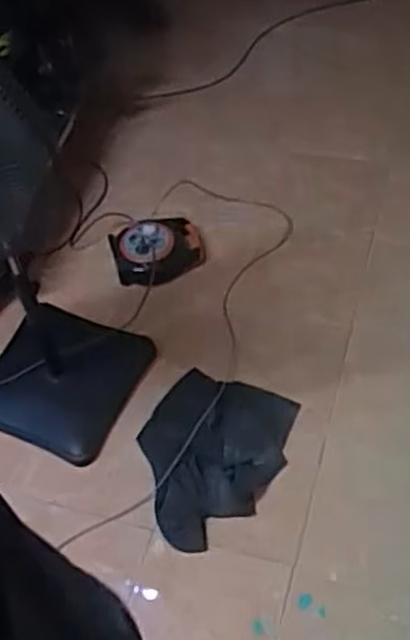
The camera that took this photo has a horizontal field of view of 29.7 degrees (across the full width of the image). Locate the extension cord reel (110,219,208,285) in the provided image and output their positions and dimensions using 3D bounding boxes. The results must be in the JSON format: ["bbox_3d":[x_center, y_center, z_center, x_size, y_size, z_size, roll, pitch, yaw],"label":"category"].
[{"bbox_3d":[-0.116,-0.175,1.942,0.229,0.090,0.163,-9,53,-1],"label":"extension cord reel"}]

